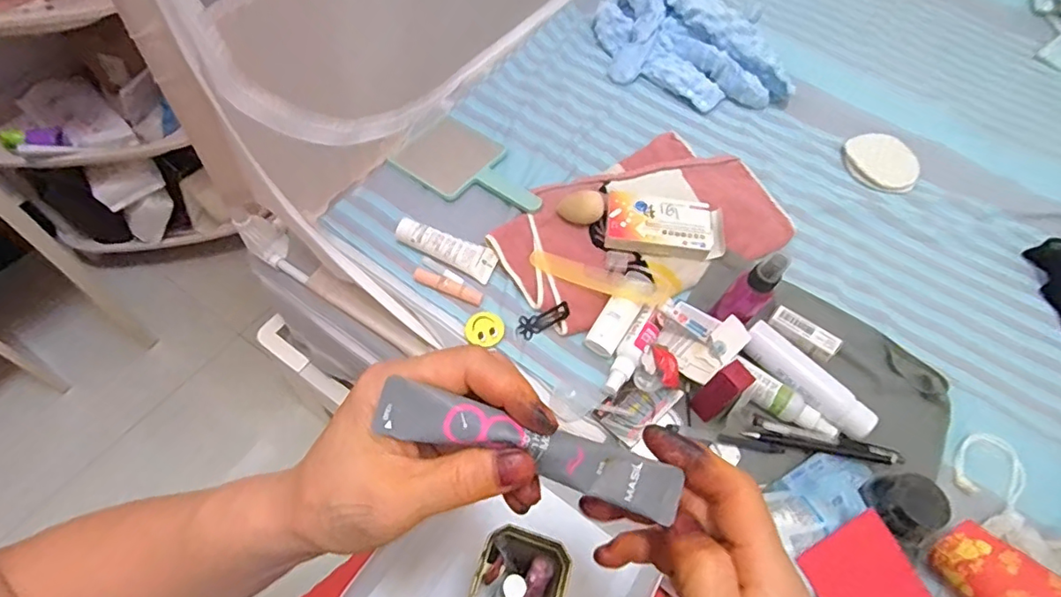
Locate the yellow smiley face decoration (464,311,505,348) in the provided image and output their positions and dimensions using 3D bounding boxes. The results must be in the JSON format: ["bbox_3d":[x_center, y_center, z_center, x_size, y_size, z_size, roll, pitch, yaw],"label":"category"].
[{"bbox_3d":[-0.050,0.034,0.605,0.041,0.004,0.043,2,58,-3],"label":"yellow smiley face decoration"}]

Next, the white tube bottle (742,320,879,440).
[{"bbox_3d":[0.288,0.088,0.576,0.147,0.027,0.041,41,64,20],"label":"white tube bottle"}]

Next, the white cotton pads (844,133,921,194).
[{"bbox_3d":[0.481,-0.186,0.751,0.091,0.011,0.091,-5,71,2],"label":"white cotton pads"}]

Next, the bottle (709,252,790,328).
[{"bbox_3d":[0.225,-0.002,0.569,0.043,0.124,0.040,37,62,18],"label":"bottle"}]

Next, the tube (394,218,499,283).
[{"bbox_3d":[-0.097,-0.060,0.639,0.118,0.027,0.036,23,59,10],"label":"tube"}]

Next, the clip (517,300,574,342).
[{"bbox_3d":[0.016,0.024,0.605,0.061,0.013,0.025,-26,60,9],"label":"clip"}]

